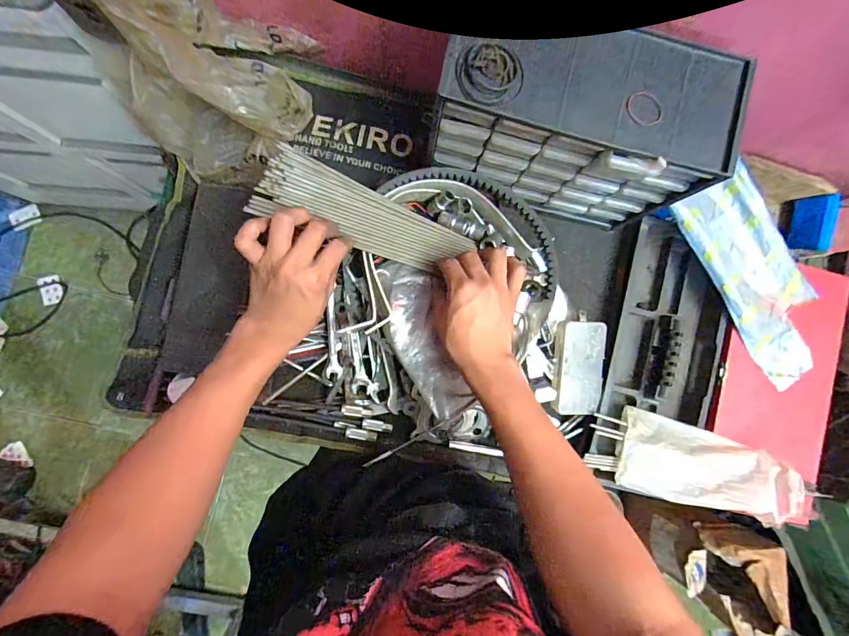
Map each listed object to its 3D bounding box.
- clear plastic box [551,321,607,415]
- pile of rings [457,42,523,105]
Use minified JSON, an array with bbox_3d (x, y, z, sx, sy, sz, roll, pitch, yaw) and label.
[{"bbox_3d":[0.219,0.070,0.551,0.072,0.020,0.128,3,87,-5],"label":"clear plastic box"},{"bbox_3d":[0.061,-0.227,0.368,0.061,0.004,0.049,-4,105,-6],"label":"pile of rings"}]

